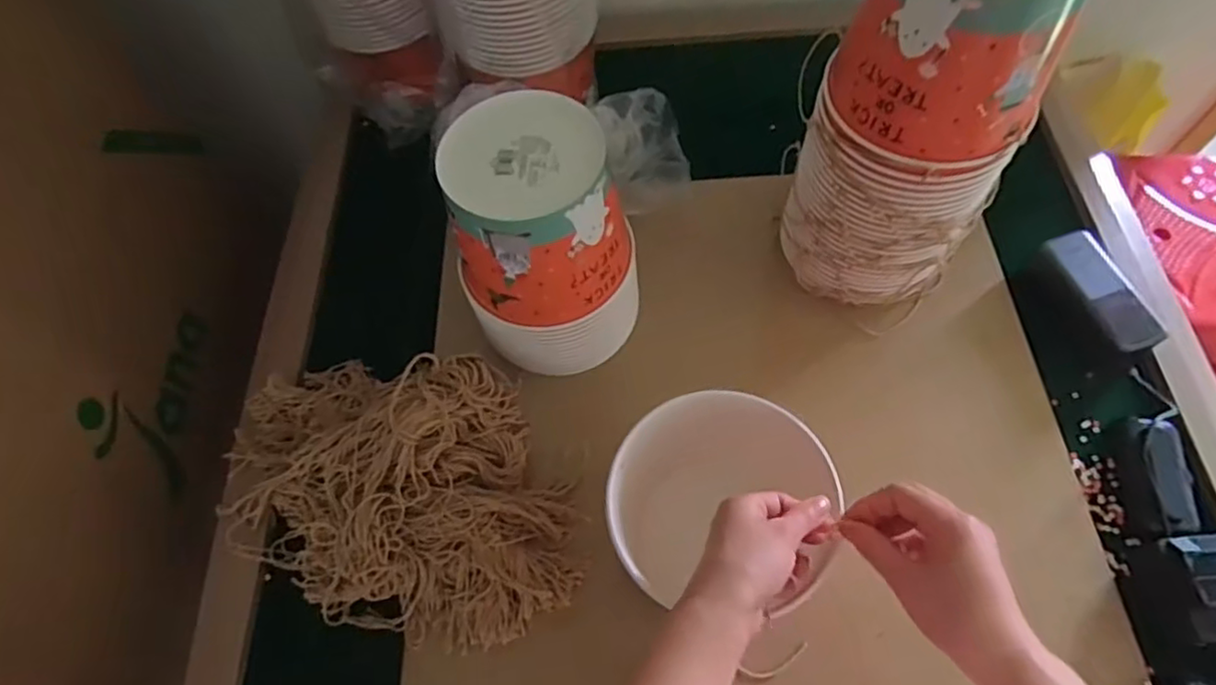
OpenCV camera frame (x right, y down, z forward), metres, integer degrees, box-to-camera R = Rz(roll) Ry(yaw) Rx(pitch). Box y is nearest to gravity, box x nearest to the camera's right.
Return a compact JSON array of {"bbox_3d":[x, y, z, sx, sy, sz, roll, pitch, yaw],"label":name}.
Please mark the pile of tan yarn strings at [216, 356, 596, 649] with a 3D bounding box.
[{"bbox_3d":[-0.192,0.124,0.579,0.331,0.085,0.231,4,63,6],"label":"pile of tan yarn strings"}]

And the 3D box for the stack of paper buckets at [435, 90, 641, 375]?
[{"bbox_3d":[-0.051,-0.083,0.587,0.144,0.220,0.142,-9,62,-1],"label":"stack of paper buckets"}]

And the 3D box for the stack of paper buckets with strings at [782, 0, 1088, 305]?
[{"bbox_3d":[0.257,-0.171,0.562,0.143,0.336,0.154,-41,67,-16],"label":"stack of paper buckets with strings"}]

